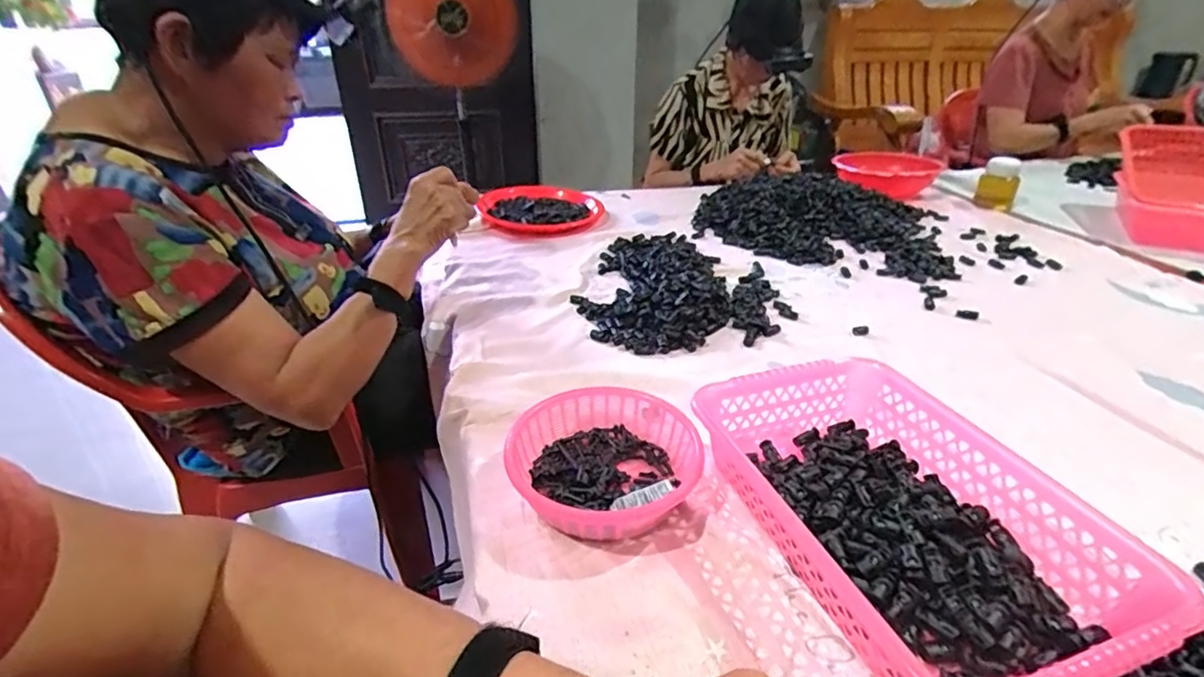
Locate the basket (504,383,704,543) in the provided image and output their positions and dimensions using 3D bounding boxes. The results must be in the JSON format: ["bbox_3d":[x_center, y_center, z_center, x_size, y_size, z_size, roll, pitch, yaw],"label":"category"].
[{"bbox_3d":[0.002,0.112,0.516,0.166,0.052,0.164,0,30,0],"label":"basket"}]

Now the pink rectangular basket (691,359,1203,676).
[{"bbox_3d":[0.232,0.137,0.453,0.197,0.077,0.304,-10,32,-17],"label":"pink rectangular basket"}]

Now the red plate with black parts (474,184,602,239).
[{"bbox_3d":[-0.122,-0.274,1.197,0.240,0.035,0.251,0,30,0],"label":"red plate with black parts"}]

